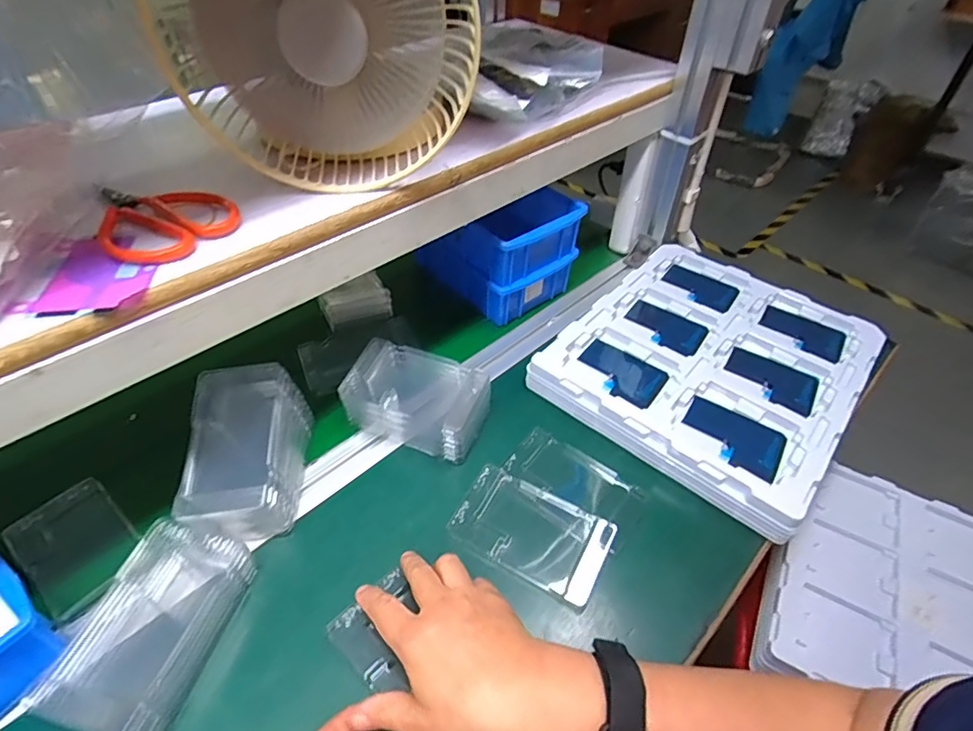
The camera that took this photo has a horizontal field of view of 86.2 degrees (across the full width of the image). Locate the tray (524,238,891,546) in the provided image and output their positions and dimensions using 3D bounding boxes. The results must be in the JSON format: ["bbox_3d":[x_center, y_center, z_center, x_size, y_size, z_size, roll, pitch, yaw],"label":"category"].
[{"bbox_3d":[0.250,-0.012,0.573,0.275,0.029,0.314,32,52,27],"label":"tray"}]

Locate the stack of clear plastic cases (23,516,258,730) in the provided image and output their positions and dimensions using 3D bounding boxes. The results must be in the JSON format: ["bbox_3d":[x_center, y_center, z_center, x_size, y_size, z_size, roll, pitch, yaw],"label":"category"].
[{"bbox_3d":[-0.237,0.183,0.368,0.087,0.043,0.137,9,45,8],"label":"stack of clear plastic cases"}]

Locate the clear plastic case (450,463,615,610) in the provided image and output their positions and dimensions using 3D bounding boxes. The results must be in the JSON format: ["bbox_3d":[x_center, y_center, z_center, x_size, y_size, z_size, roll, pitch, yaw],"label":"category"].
[{"bbox_3d":[0.038,0.140,0.441,0.126,0.015,0.073,23,48,20],"label":"clear plastic case"}]

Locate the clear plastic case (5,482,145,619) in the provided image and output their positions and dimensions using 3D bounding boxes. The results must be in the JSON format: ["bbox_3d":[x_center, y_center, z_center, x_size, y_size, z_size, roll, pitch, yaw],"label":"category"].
[{"bbox_3d":[-0.337,0.146,0.428,0.104,0.016,0.072,31,52,26],"label":"clear plastic case"}]

